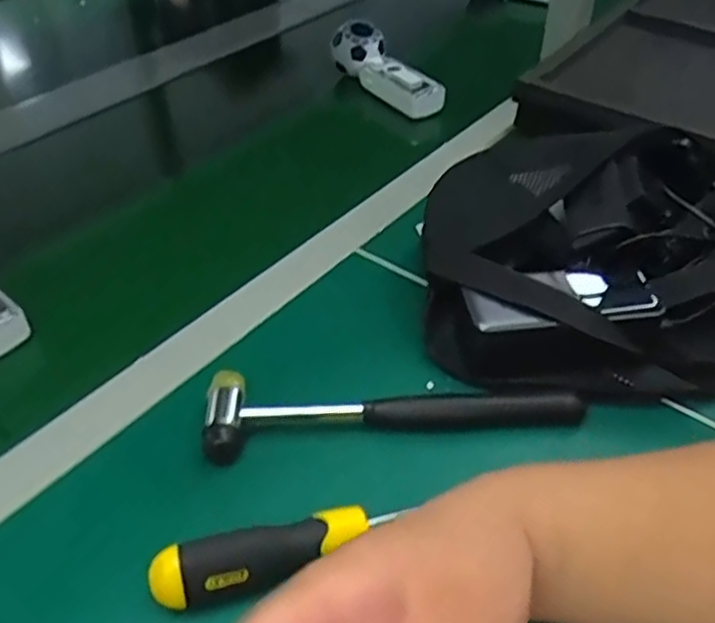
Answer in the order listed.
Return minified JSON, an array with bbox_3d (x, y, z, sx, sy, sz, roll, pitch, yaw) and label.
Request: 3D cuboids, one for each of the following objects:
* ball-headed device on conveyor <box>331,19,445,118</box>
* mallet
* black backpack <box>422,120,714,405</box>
[{"bbox_3d":[0.036,-0.285,0.812,0.048,0.057,0.164,-28,49,-27],"label":"ball-headed device on conveyor"},{"bbox_3d":[0.023,0.058,0.455,0.238,0.024,0.056,-5,42,-5],"label":"mallet"},{"bbox_3d":[0.185,-0.043,0.504,0.272,0.097,0.213,7,43,9],"label":"black backpack"}]

